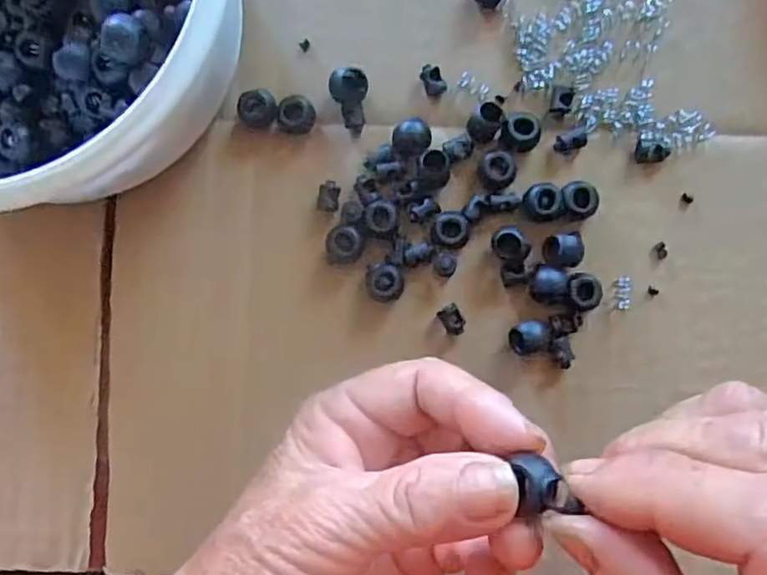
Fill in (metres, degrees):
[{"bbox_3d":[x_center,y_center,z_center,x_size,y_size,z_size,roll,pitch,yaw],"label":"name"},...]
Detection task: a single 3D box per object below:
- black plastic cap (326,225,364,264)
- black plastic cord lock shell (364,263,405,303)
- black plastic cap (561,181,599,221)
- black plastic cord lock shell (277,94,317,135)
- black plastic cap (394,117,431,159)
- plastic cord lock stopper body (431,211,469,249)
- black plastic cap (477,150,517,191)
[{"bbox_3d":[-0.015,-0.017,0.264,0.015,0.007,0.014,0,90,3],"label":"black plastic cap"},{"bbox_3d":[0.001,-0.002,0.265,0.015,0.010,0.016,0,90,3],"label":"black plastic cord lock shell"},{"bbox_3d":[0.078,-0.034,0.263,0.014,0.012,0.016,-4,90,3],"label":"black plastic cap"},{"bbox_3d":[-0.035,-0.070,0.267,0.015,0.010,0.015,8,90,3],"label":"black plastic cord lock shell"},{"bbox_3d":[0.012,-0.060,0.267,0.015,0.009,0.014,1,90,3],"label":"black plastic cap"},{"bbox_3d":[0.027,-0.023,0.264,0.014,0.009,0.015,1,90,3],"label":"plastic cord lock stopper body"},{"bbox_3d":[0.046,-0.047,0.262,0.015,0.008,0.015,0,90,3],"label":"black plastic cap"}]

